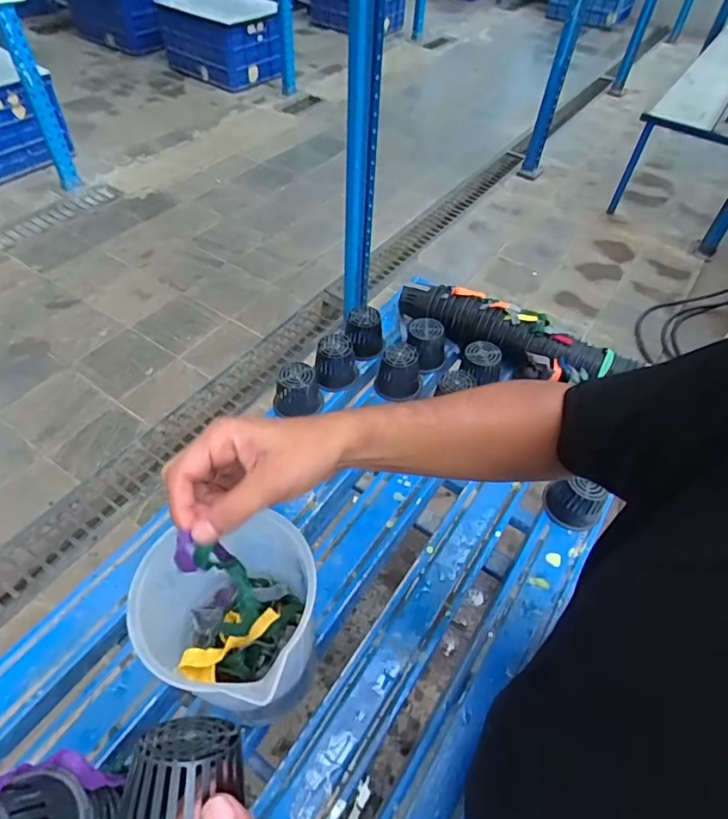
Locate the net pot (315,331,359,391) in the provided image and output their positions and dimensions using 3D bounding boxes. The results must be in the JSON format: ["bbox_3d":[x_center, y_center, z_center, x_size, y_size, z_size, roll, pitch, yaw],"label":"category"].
[{"bbox_3d":[-0.043,-0.077,0.835,0.068,0.067,0.062,2,50,-2],"label":"net pot"}]

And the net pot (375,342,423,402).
[{"bbox_3d":[0.060,-0.062,0.829,0.069,0.073,0.059,13,50,7],"label":"net pot"}]

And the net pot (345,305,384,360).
[{"bbox_3d":[0.005,-0.128,0.870,0.060,0.064,0.062,2,50,-2],"label":"net pot"}]

